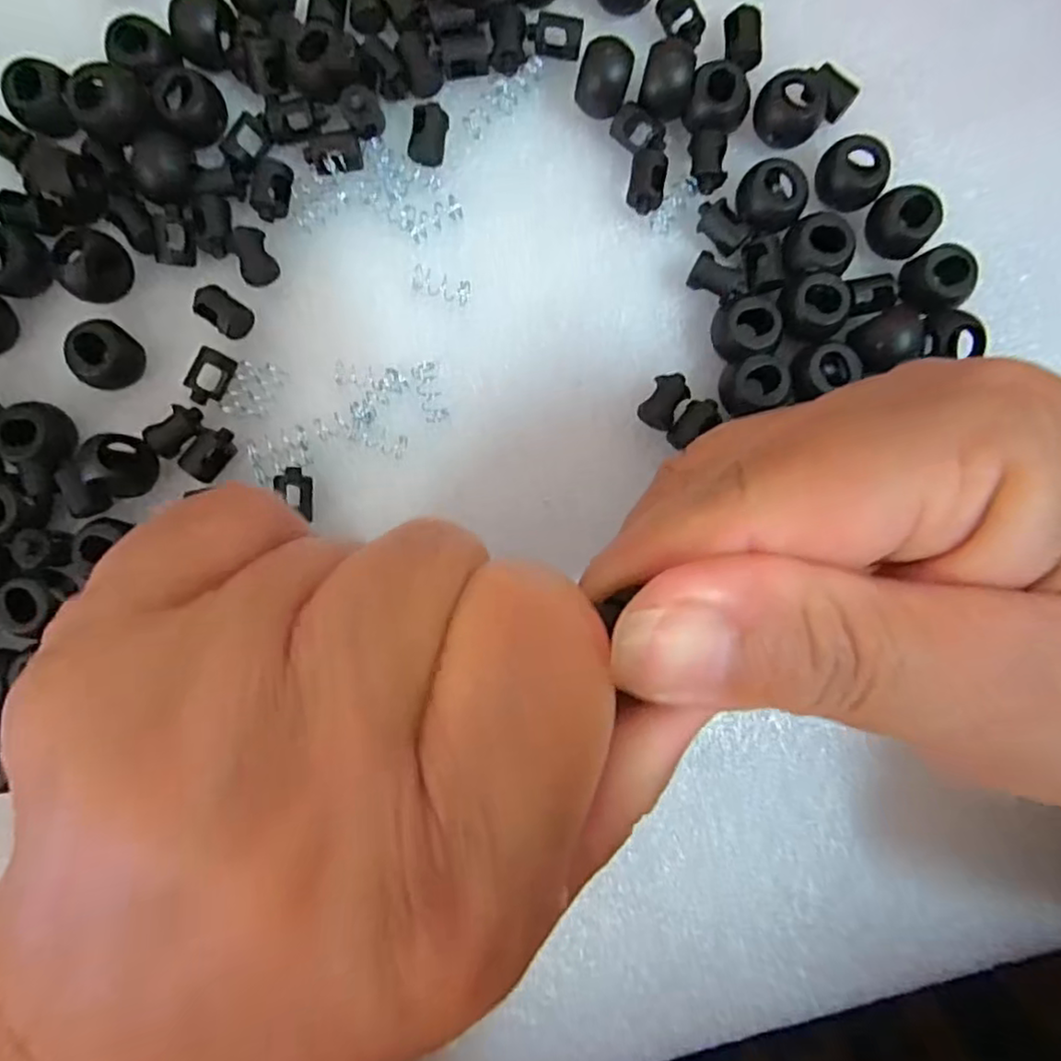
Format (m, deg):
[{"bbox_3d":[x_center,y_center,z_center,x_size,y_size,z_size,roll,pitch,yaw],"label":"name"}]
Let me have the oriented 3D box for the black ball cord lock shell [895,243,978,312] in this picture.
[{"bbox_3d":[0.107,-0.066,0.171,0.016,0.010,0.015,0,88,0],"label":"black ball cord lock shell"}]

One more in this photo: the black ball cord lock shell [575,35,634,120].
[{"bbox_3d":[0.020,-0.120,0.171,0.013,0.013,0.015,20,88,1],"label":"black ball cord lock shell"}]

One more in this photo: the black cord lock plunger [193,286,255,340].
[{"bbox_3d":[-0.082,-0.059,0.173,0.015,0.007,0.009,36,89,1],"label":"black cord lock plunger"}]

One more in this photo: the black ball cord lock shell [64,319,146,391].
[{"bbox_3d":[-0.113,-0.046,0.173,0.015,0.014,0.015,0,88,0],"label":"black ball cord lock shell"}]

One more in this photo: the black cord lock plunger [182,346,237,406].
[{"bbox_3d":[-0.086,-0.041,0.172,0.008,0.005,0.015,24,88,1],"label":"black cord lock plunger"}]

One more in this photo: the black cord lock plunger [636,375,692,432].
[{"bbox_3d":[0.036,-0.035,0.175,0.010,0.008,0.015,34,88,-1],"label":"black cord lock plunger"}]

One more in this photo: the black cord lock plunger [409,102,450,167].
[{"bbox_3d":[-0.028,-0.108,0.175,0.010,0.004,0.015,6,88,0],"label":"black cord lock plunger"}]

